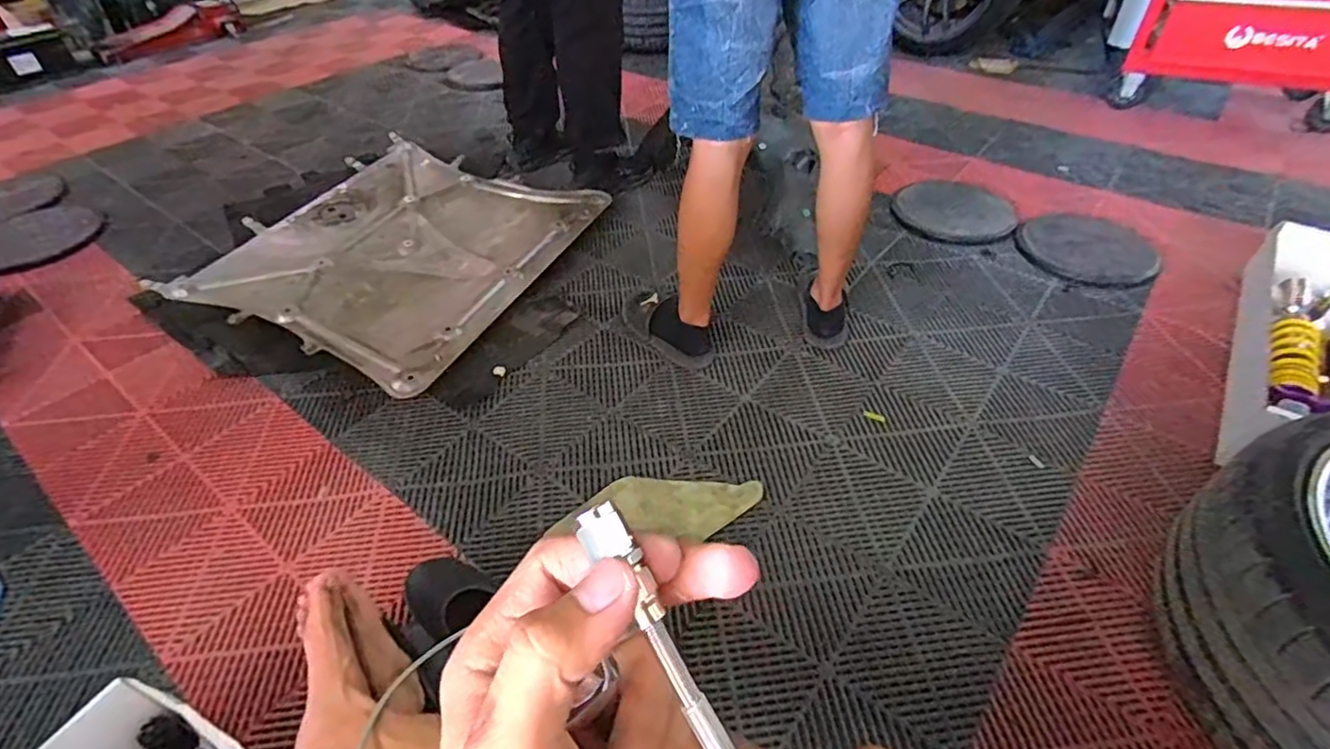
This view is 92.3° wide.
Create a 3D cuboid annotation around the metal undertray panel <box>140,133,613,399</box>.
[{"bbox_3d":[-0.691,-0.339,1.700,0.800,0.076,0.845,18,48,19],"label":"metal undertray panel"}]

